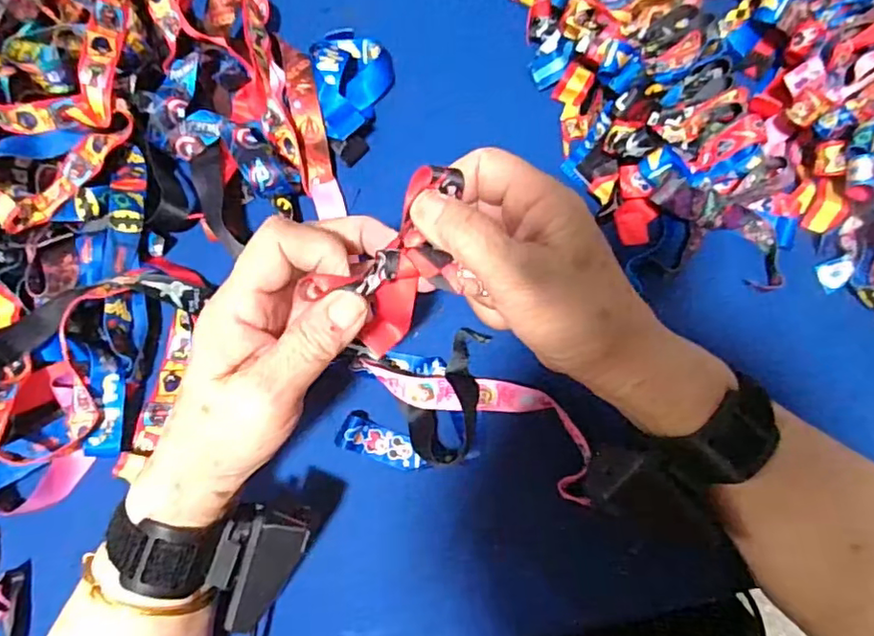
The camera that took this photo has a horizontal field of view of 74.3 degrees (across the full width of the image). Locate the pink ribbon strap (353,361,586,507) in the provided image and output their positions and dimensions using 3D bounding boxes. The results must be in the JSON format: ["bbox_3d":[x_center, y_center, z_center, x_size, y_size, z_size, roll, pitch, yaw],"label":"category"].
[{"bbox_3d":[0.030,0.053,0.355,0.151,0.017,0.047,30,78,5],"label":"pink ribbon strap"}]

